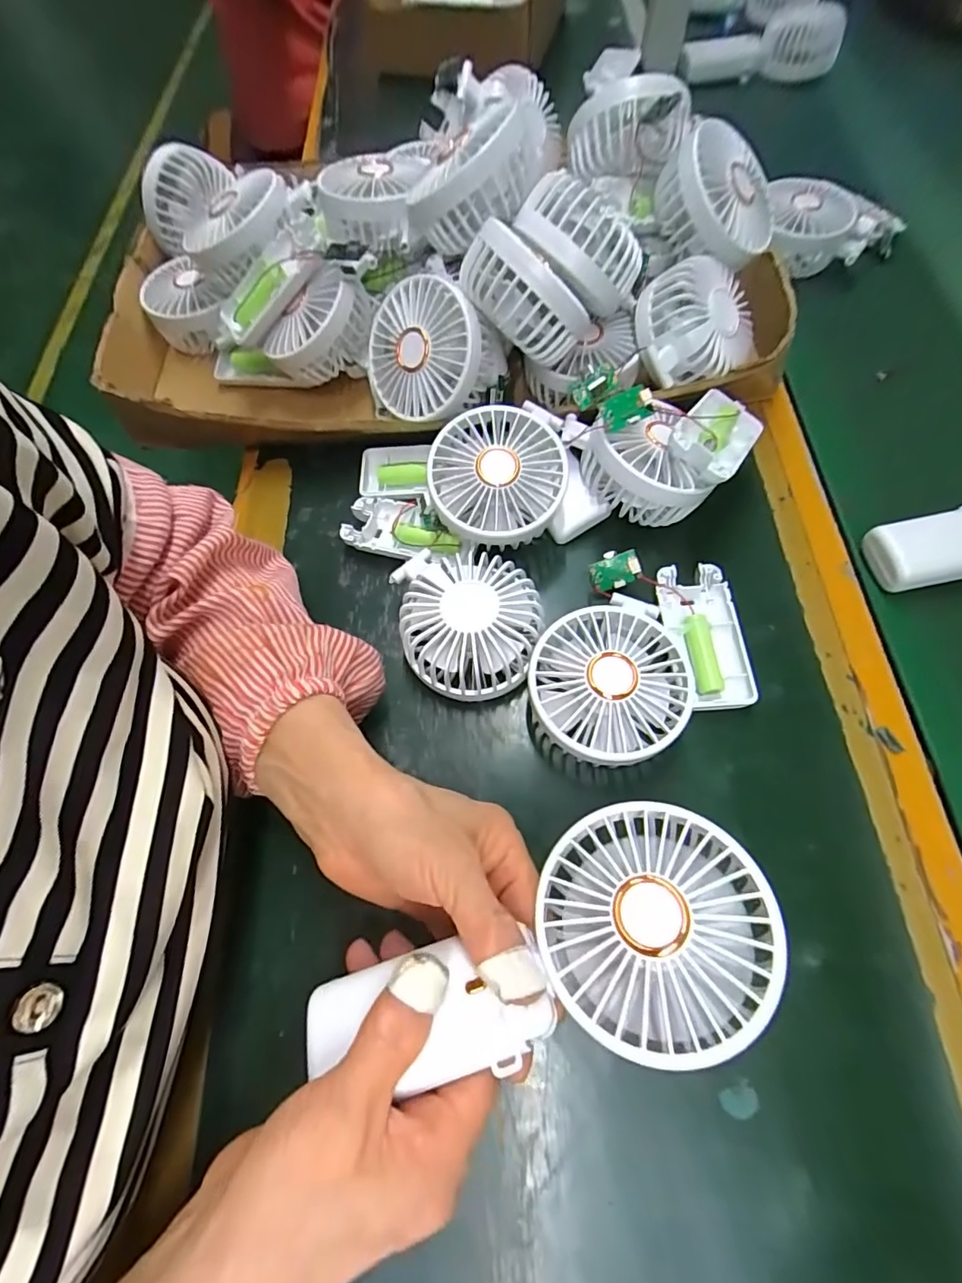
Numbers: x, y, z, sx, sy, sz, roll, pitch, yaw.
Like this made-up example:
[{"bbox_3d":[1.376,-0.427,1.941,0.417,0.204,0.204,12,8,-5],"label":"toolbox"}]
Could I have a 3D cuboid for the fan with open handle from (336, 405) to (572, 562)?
[{"bbox_3d":[-0.022,-0.103,0.351,0.151,0.062,0.101,13,68,8],"label":"fan with open handle"}]

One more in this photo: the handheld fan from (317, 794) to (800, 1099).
[{"bbox_3d":[0.023,0.127,0.205,0.177,0.033,0.081,-23,51,4],"label":"handheld fan"}]

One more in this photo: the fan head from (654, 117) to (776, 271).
[{"bbox_3d":[0.161,-0.302,0.362,0.090,0.045,0.086,-45,112,-20],"label":"fan head"}]

